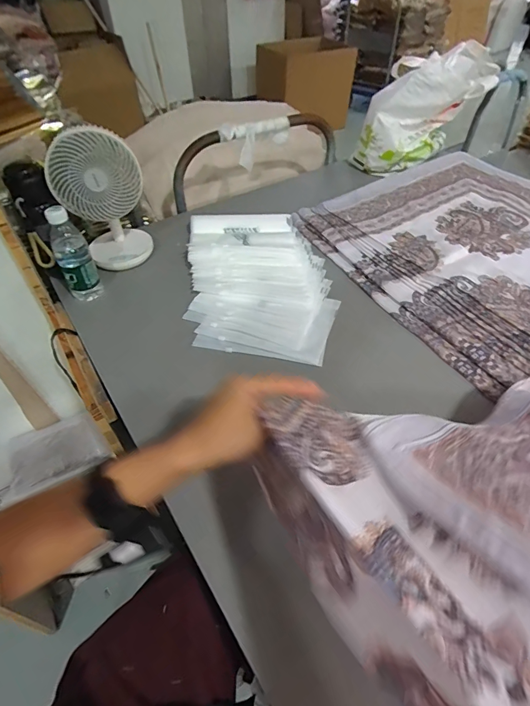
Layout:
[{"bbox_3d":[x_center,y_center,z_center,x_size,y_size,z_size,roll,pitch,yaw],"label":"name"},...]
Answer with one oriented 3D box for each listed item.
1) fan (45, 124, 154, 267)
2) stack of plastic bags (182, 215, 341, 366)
[{"bbox_3d":[-0.327,-0.305,0.781,0.153,0.247,0.116,-27,52,-21],"label":"fan"},{"bbox_3d":[-0.014,-0.154,0.790,0.284,0.032,0.441,-3,47,-1],"label":"stack of plastic bags"}]

